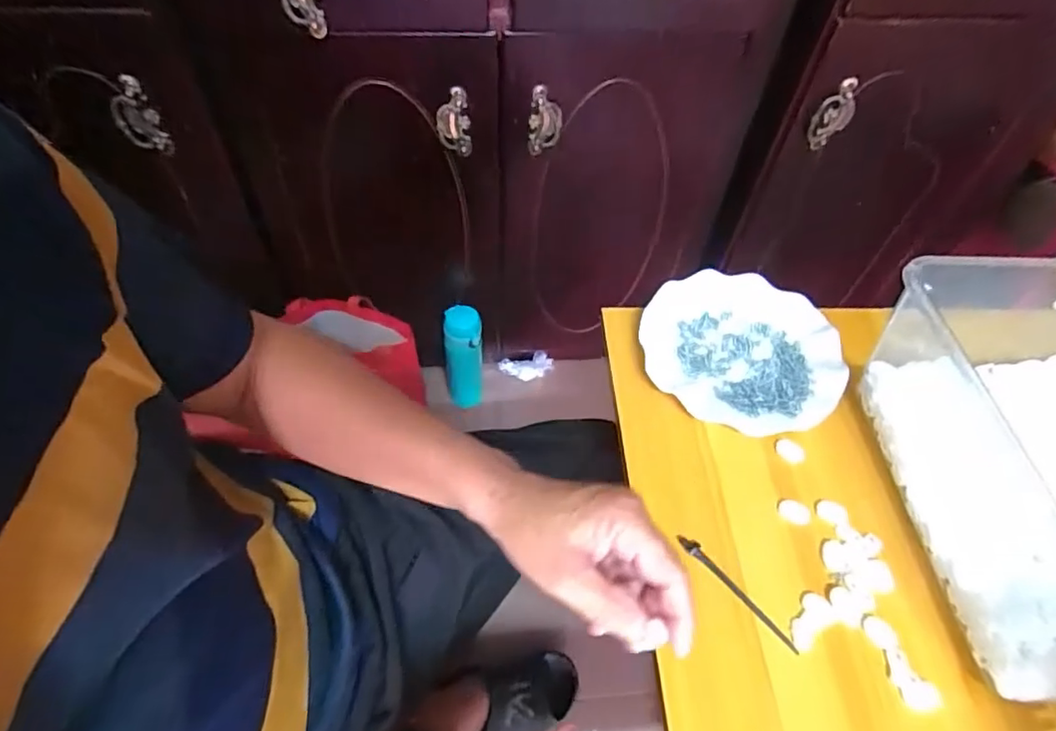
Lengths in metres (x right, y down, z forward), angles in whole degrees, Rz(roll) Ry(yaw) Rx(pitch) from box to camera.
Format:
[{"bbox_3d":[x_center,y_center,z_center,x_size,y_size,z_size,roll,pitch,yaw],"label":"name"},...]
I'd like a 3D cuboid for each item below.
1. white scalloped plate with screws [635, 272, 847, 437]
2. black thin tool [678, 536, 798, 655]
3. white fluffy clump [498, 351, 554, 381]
[{"bbox_3d":[0.201,-0.016,0.544,0.177,0.019,0.178,2,54,-2],"label":"white scalloped plate with screws"},{"bbox_3d":[0.153,0.165,0.423,0.010,0.012,0.105,-36,63,-26],"label":"black thin tool"},{"bbox_3d":[-0.002,0.003,1.128,0.105,0.040,0.033,-9,55,-10],"label":"white fluffy clump"}]

